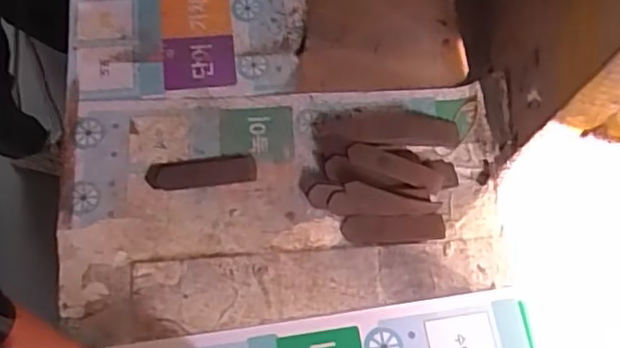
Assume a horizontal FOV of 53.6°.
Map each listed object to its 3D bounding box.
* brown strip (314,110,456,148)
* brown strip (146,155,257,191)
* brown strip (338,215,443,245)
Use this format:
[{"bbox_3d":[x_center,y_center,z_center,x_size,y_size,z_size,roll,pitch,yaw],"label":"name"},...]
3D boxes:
[{"bbox_3d":[0.090,-0.052,0.707,0.159,0.011,0.047,1,59,-8],"label":"brown strip"},{"bbox_3d":[-0.119,-0.001,0.680,0.118,0.004,0.034,-6,68,-5],"label":"brown strip"},{"bbox_3d":[0.091,0.061,0.669,0.108,0.013,0.031,0,68,-2],"label":"brown strip"}]

